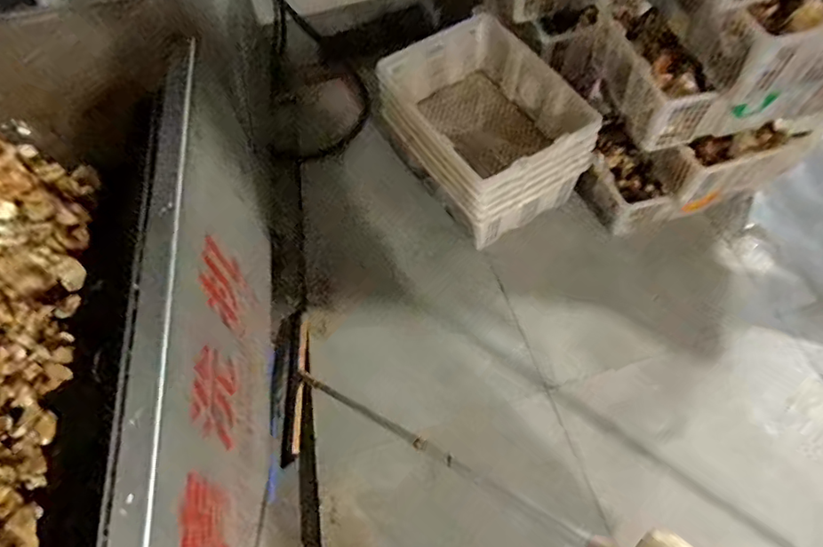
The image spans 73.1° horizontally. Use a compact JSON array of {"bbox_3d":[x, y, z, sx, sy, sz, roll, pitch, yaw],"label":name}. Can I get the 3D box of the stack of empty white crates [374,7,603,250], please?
[{"bbox_3d":[0.172,-0.398,1.462,0.373,0.263,0.524,-28,63,-12],"label":"stack of empty white crates"}]

